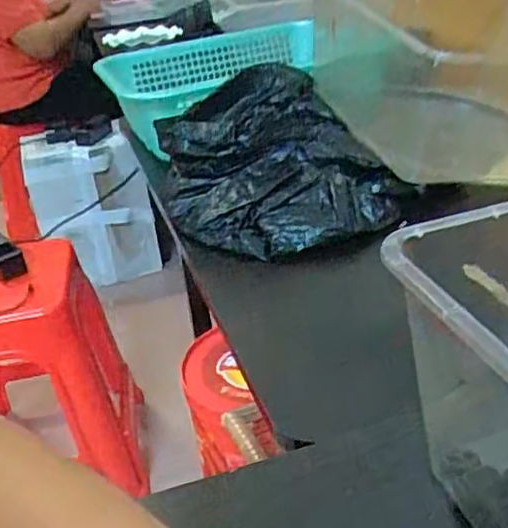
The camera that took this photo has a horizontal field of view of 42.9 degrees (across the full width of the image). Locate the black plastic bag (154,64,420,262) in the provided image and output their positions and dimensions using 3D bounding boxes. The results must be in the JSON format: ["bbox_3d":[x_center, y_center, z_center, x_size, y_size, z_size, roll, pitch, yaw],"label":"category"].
[{"bbox_3d":[0.016,-0.109,0.686,0.217,0.104,0.245,-18,32,-19],"label":"black plastic bag"}]

